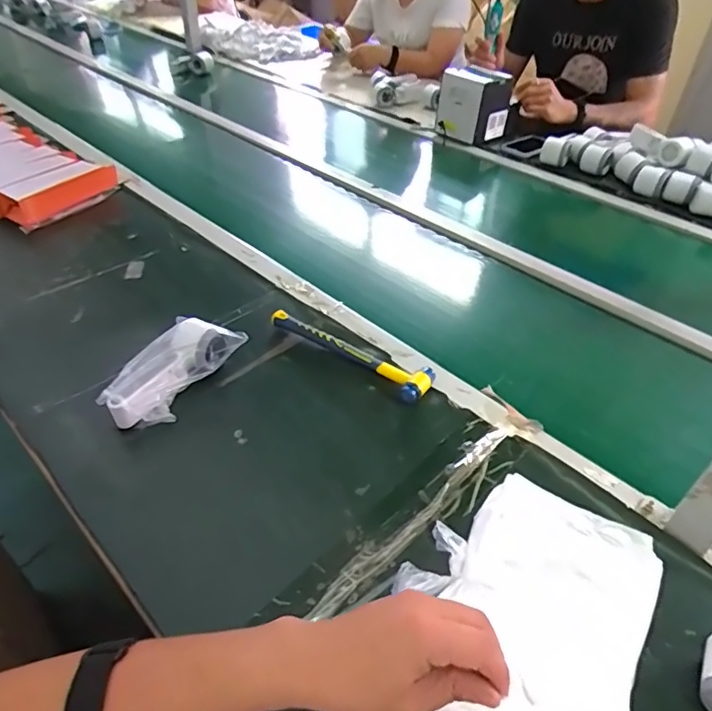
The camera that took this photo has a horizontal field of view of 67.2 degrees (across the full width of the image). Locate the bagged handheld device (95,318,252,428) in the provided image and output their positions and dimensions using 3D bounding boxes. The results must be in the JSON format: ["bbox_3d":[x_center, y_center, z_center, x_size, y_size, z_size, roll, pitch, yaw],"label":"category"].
[{"bbox_3d":[-0.227,0.020,0.662,0.079,0.059,0.174,24,47,23],"label":"bagged handheld device"}]

